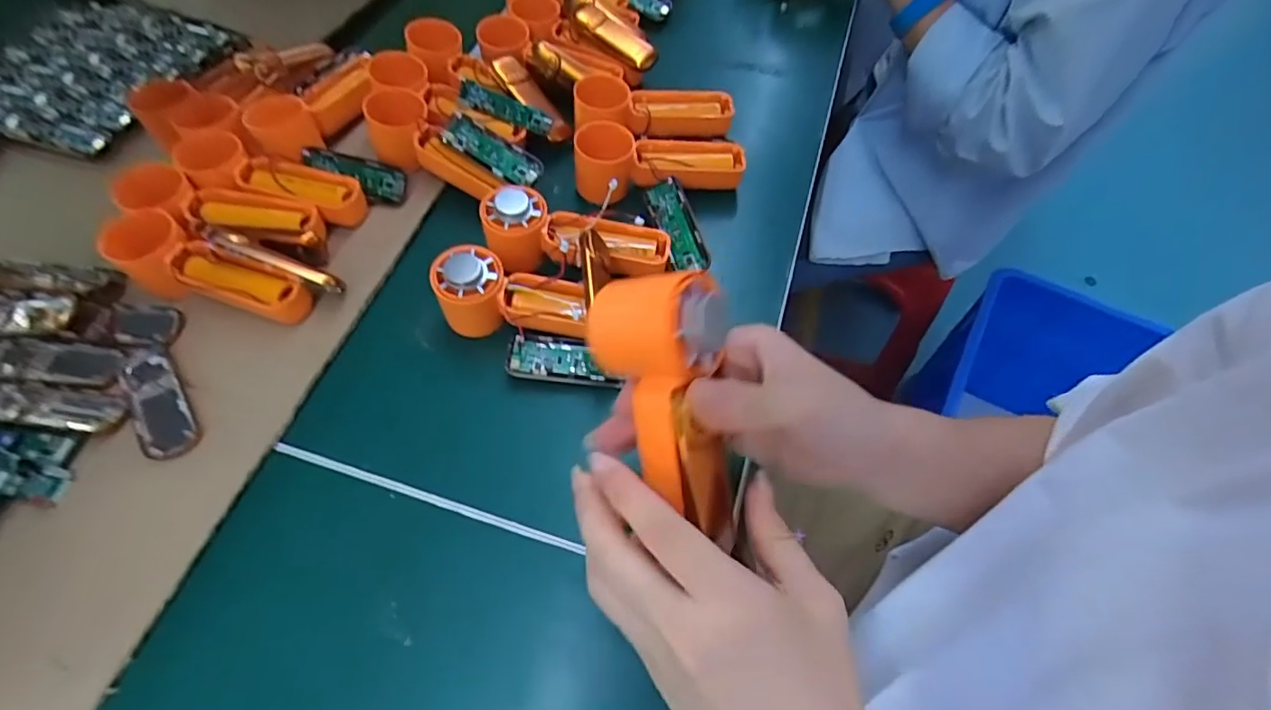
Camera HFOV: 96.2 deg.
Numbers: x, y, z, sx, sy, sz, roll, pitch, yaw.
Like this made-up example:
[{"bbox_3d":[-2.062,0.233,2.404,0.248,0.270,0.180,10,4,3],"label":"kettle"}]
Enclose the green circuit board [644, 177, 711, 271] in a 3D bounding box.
[{"bbox_3d":[0.031,-0.094,0.423,0.028,0.010,0.079,-29,70,23],"label":"green circuit board"}]

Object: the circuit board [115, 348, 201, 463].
[{"bbox_3d":[-0.292,0.028,0.348,0.029,0.006,0.085,-34,66,-18],"label":"circuit board"}]

